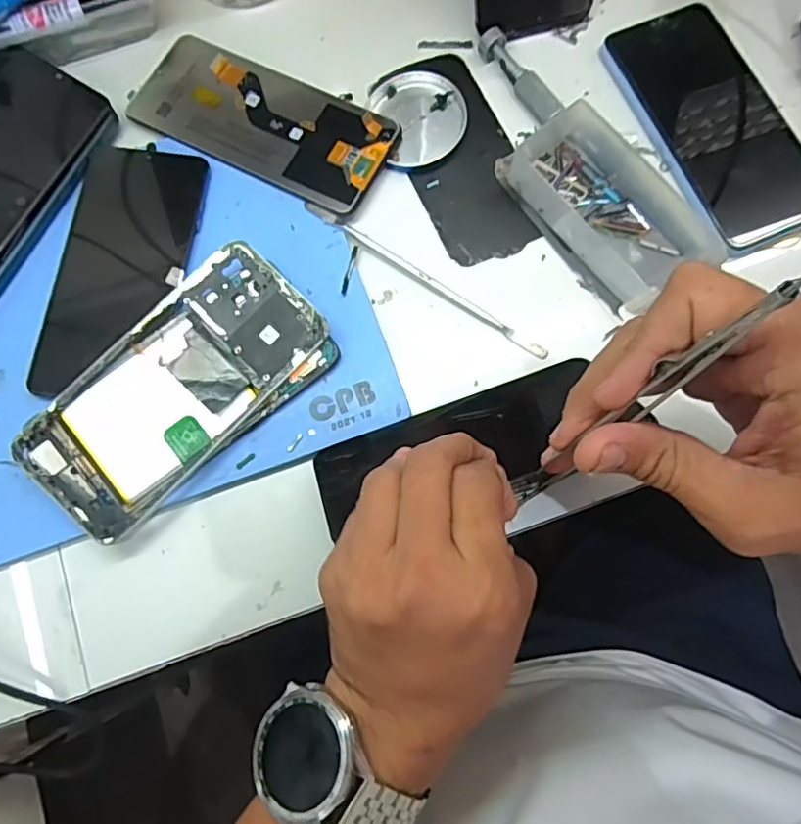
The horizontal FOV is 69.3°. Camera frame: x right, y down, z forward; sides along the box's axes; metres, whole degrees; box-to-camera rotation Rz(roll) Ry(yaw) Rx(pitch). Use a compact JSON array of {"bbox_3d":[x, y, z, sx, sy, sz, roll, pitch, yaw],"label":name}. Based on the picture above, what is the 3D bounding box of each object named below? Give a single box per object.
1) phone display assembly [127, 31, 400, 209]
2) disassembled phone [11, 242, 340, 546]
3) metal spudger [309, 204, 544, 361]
[{"bbox_3d":[-0.089,-0.184,0.365,0.167,0.008,0.074,28,80,10],"label":"phone display assembly"},{"bbox_3d":[-0.117,-0.011,0.308,0.160,0.014,0.079,-44,88,-5],"label":"disassembled phone"},{"bbox_3d":[0.015,-0.080,0.345,0.166,0.007,0.009,33,80,8],"label":"metal spudger"}]

